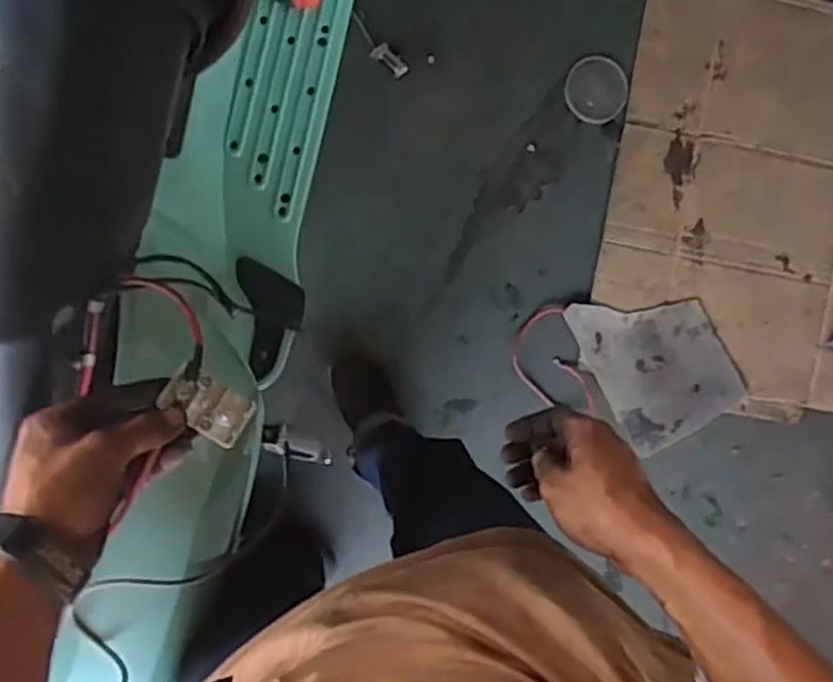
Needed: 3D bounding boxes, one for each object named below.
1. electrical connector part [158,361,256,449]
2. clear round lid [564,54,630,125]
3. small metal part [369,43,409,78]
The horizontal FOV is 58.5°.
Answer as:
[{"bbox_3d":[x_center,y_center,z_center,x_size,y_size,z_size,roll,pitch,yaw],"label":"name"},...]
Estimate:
[{"bbox_3d":[-0.143,0.044,0.505,0.057,0.017,0.038,35,60,-12],"label":"electrical connector part"},{"bbox_3d":[0.332,-0.461,1.362,0.122,0.017,0.120,0,97,-3],"label":"clear round lid"},{"bbox_3d":[-0.046,-0.473,1.261,0.066,0.019,0.031,41,89,-9],"label":"small metal part"}]

